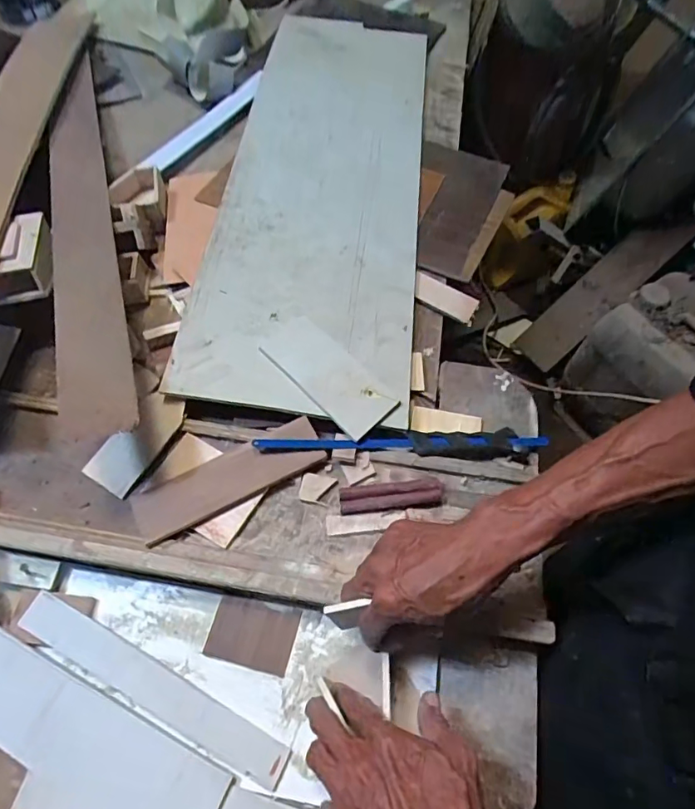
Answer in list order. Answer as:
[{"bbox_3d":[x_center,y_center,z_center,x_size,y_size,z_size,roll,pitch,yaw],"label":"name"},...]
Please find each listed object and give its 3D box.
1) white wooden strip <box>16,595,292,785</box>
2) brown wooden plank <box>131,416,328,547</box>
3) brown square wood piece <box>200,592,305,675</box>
[{"bbox_3d":[-0.167,0.240,0.423,0.256,0.014,0.033,26,63,11],"label":"white wooden strip"},{"bbox_3d":[-0.116,0.074,0.497,0.185,0.018,0.051,-25,66,-11],"label":"brown wooden plank"},{"bbox_3d":[-0.086,0.206,0.450,0.076,0.006,0.055,12,64,7],"label":"brown square wood piece"}]

